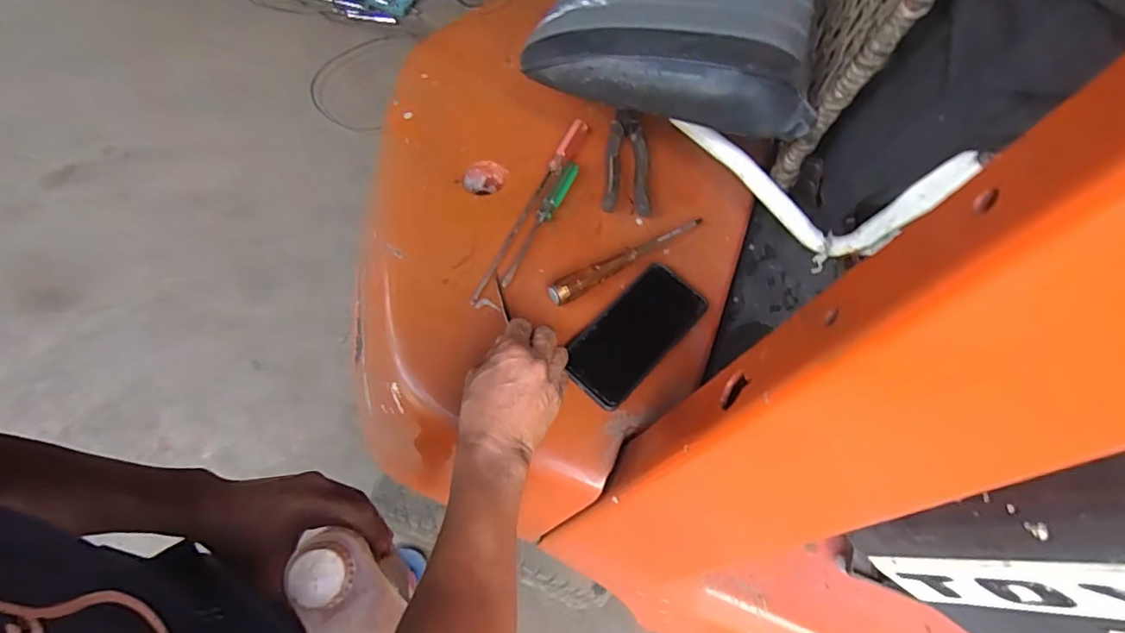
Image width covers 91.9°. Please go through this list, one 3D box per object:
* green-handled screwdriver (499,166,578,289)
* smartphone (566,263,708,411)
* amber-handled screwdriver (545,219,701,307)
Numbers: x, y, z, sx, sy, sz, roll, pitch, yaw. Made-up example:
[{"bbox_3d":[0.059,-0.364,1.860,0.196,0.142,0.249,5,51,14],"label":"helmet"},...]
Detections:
[{"bbox_3d":[-0.026,-0.108,0.630,0.019,0.017,0.172,25,74,13],"label":"green-handled screwdriver"},{"bbox_3d":[0.077,0.017,0.584,0.077,0.009,0.168,43,75,8],"label":"smartphone"},{"bbox_3d":[0.076,-0.069,0.609,0.205,0.020,0.021,-28,68,-20],"label":"amber-handled screwdriver"}]

